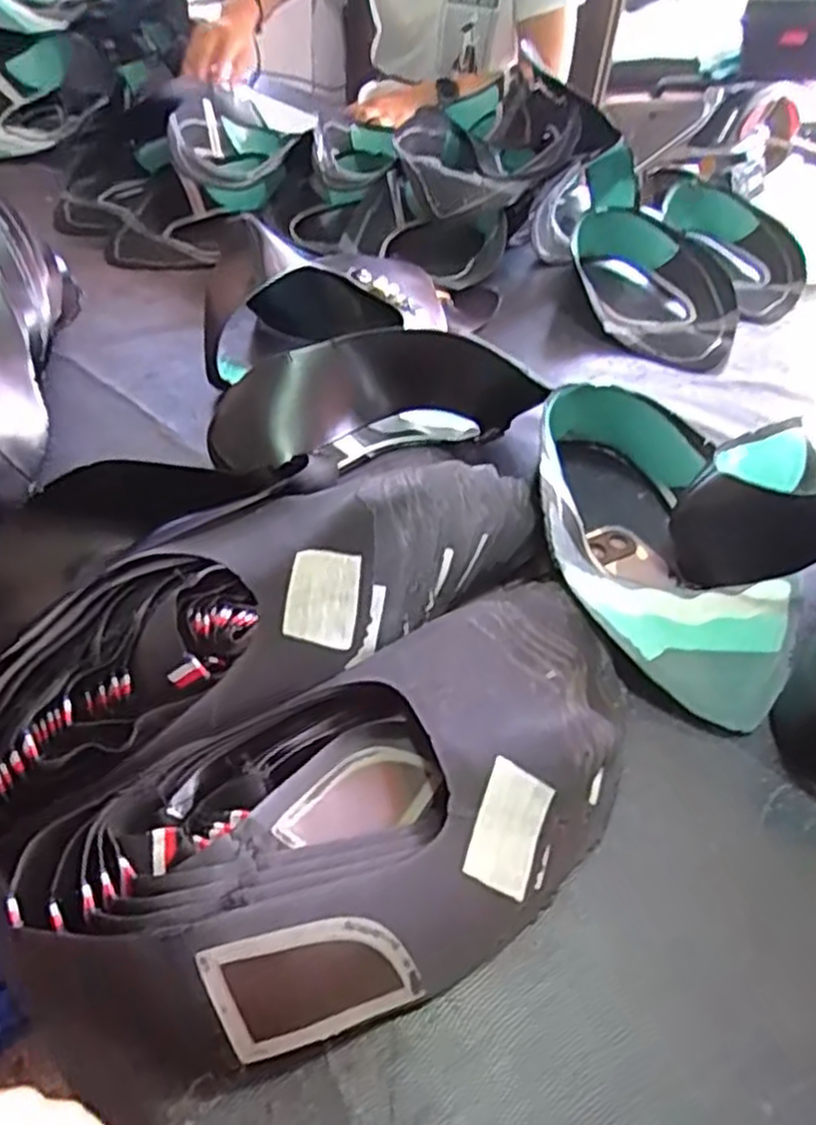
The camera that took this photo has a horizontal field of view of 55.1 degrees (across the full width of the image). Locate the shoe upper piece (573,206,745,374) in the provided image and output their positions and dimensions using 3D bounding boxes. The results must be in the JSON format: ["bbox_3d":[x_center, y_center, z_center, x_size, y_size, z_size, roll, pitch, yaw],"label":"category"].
[{"bbox_3d":[0.249,-0.278,0.788,0.164,0.057,0.238,8,42,2],"label":"shoe upper piece"}]

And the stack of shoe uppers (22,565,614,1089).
[{"bbox_3d":[0.000,0.096,0.328,0.295,0.070,0.122,-26,51,-31],"label":"stack of shoe uppers"}]

